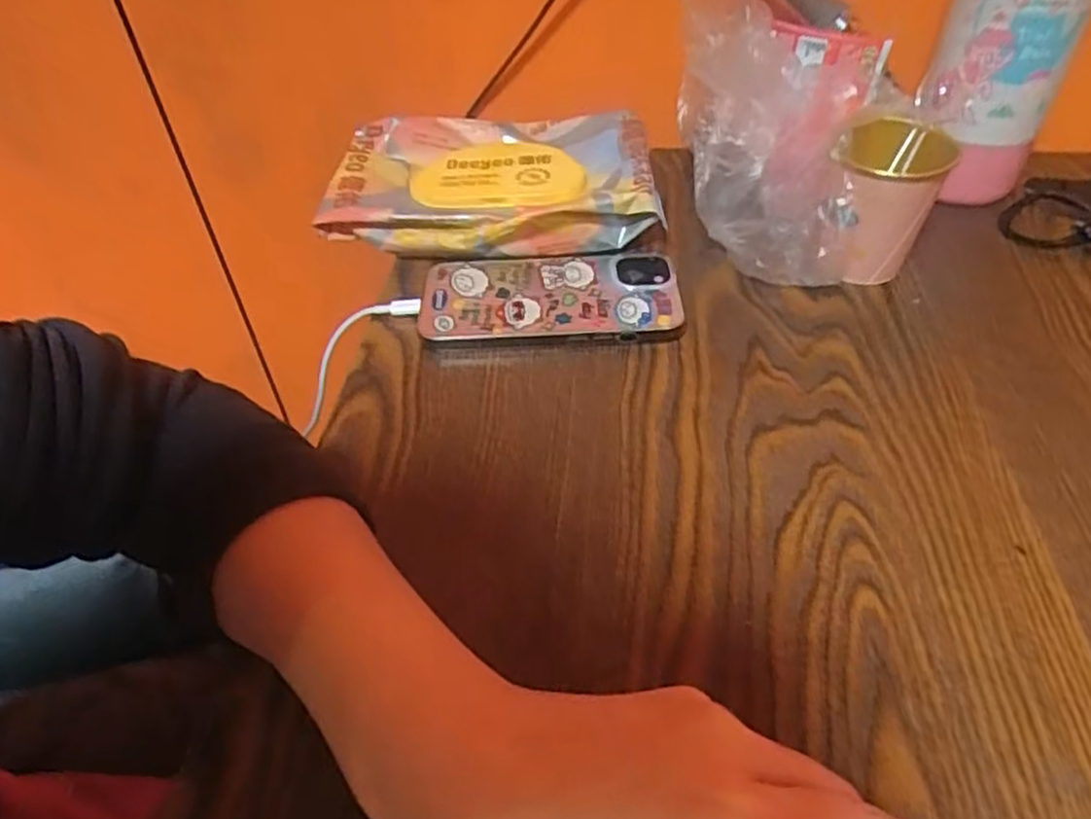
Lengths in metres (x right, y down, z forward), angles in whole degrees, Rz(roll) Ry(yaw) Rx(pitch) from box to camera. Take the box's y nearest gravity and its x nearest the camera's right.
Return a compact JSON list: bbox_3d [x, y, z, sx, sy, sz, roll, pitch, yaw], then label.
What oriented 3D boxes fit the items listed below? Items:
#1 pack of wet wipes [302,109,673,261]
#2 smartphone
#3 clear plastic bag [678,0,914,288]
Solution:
[{"bbox_3d":[-0.037,-0.151,0.492,0.210,0.041,0.128,-2,46,2],"label":"pack of wet wipes"},{"bbox_3d":[0.002,-0.065,0.431,0.148,0.015,0.076,-2,46,2],"label":"smartphone"},{"bbox_3d":[0.144,-0.163,0.446,0.137,0.133,0.141,13,48,16],"label":"clear plastic bag"}]

